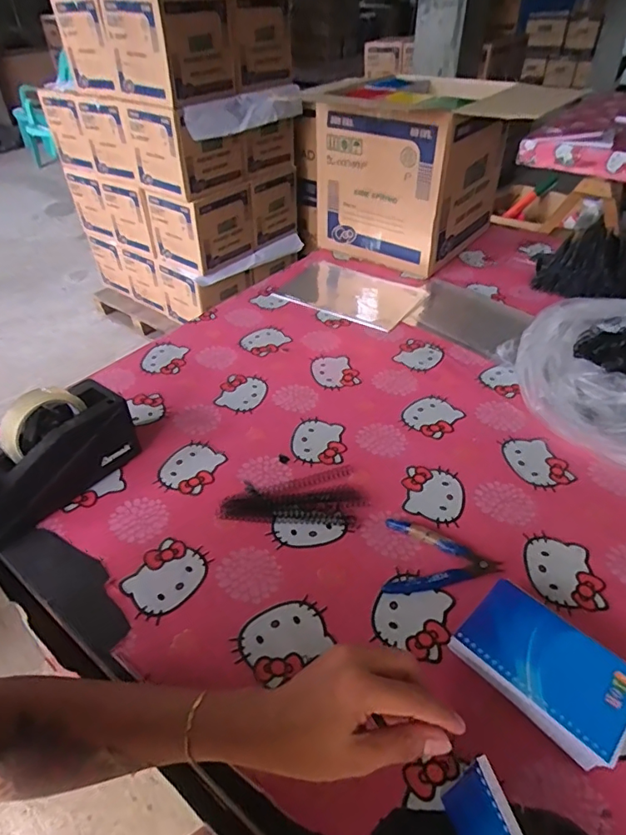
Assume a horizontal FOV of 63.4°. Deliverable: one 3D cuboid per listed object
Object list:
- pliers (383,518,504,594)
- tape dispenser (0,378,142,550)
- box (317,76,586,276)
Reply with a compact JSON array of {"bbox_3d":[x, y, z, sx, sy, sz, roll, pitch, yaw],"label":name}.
[{"bbox_3d":[0.133,0.149,0.523,0.113,0.012,0.081,7,41,9],"label":"pliers"},{"bbox_3d":[-0.305,0.039,0.570,0.070,0.123,0.195,27,47,28],"label":"tape dispenser"},{"bbox_3d":[0.204,-0.504,1.070,0.284,0.281,0.277,29,48,30],"label":"box"}]

